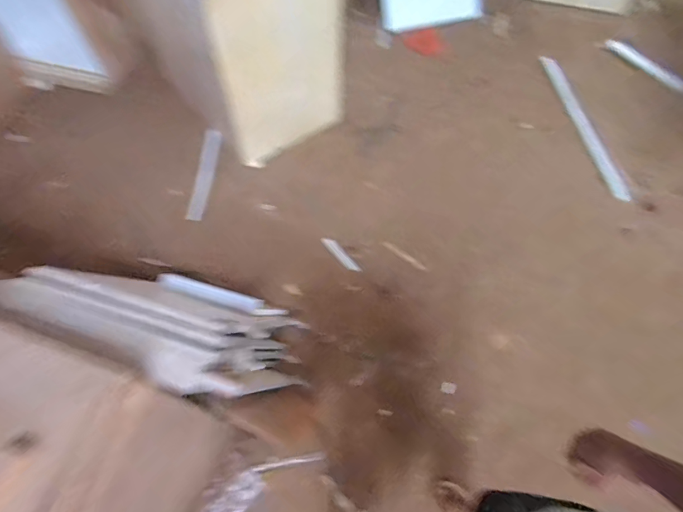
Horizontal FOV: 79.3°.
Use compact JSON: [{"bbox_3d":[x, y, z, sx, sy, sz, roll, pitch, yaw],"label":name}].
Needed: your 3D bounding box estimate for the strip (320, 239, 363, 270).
[{"bbox_3d":[-0.003,-0.004,1.767,0.050,0.010,0.208,-44,80,10],"label":"strip"}]

